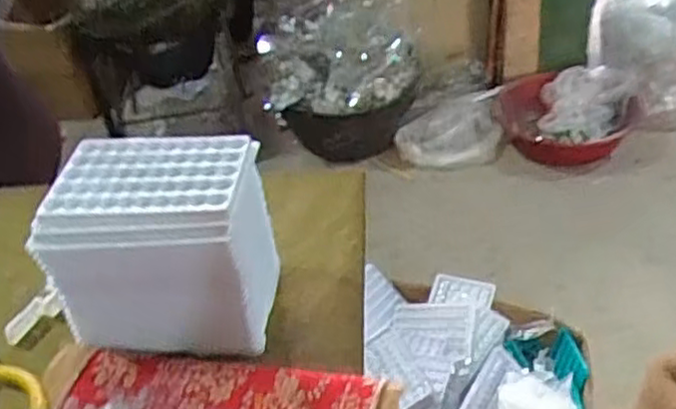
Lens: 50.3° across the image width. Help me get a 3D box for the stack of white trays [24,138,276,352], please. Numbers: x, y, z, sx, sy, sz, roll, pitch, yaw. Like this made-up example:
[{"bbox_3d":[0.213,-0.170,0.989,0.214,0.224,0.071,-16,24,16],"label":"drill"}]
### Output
[{"bbox_3d":[-0.113,0.024,0.489,0.129,0.106,0.104,3,38,10],"label":"stack of white trays"}]

